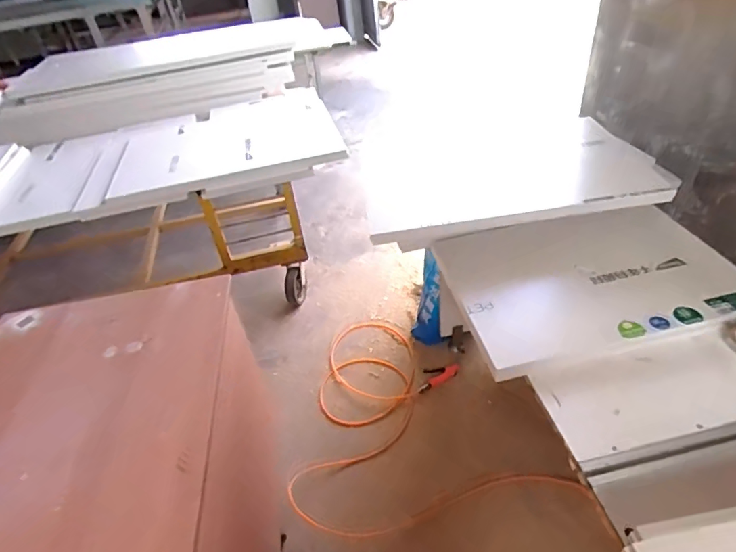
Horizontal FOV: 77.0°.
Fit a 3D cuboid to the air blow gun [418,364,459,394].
[{"bbox_3d":[0.274,0.397,1.838,0.195,0.028,0.075,-21,42,-16],"label":"air blow gun"}]

